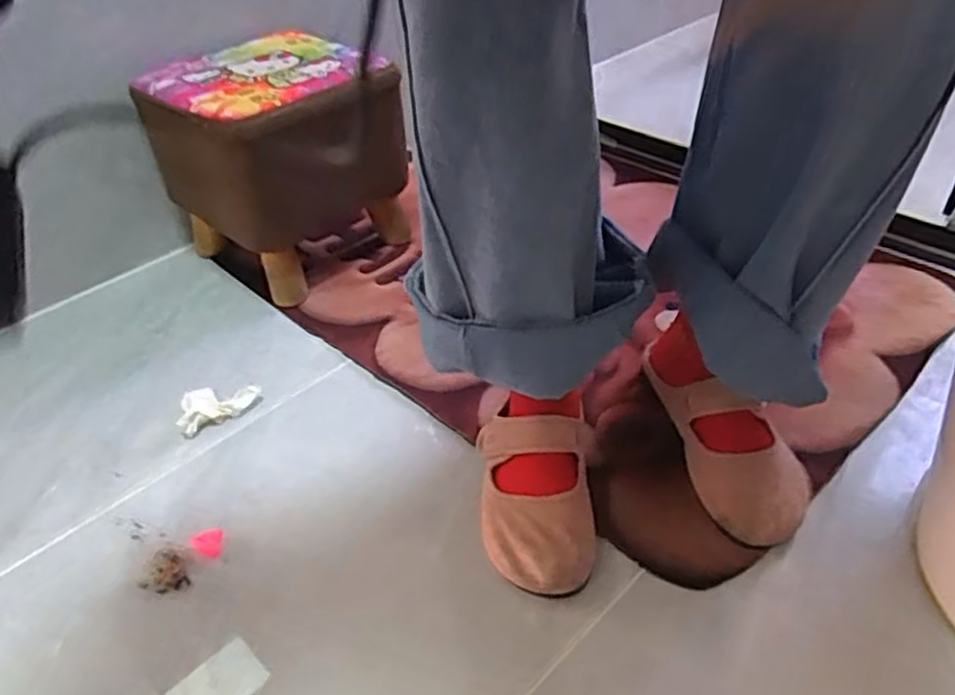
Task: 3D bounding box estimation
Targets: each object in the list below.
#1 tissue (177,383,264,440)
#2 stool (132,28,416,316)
[{"bbox_3d":[-0.278,0.056,0.775,0.085,0.026,0.055,-24,44,-23],"label":"tissue"},{"bbox_3d":[-0.269,-0.238,0.949,0.234,0.253,0.235,-33,48,-31],"label":"stool"}]

